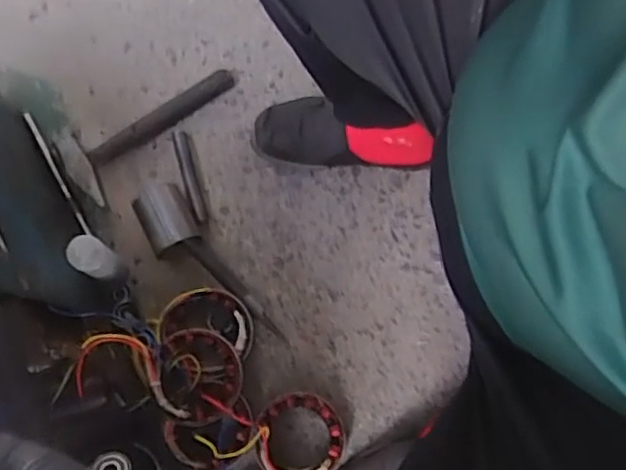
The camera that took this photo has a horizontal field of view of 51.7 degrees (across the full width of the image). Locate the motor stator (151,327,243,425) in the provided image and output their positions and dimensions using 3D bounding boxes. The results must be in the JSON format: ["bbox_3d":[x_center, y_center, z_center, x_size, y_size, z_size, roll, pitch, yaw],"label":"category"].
[{"bbox_3d":[-0.145,0.178,0.820,0.107,0.047,0.113,0,77,1],"label":"motor stator"}]

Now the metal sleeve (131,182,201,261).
[{"bbox_3d":[-0.199,-0.018,0.887,0.068,0.066,0.088,-27,78,-4],"label":"metal sleeve"}]

